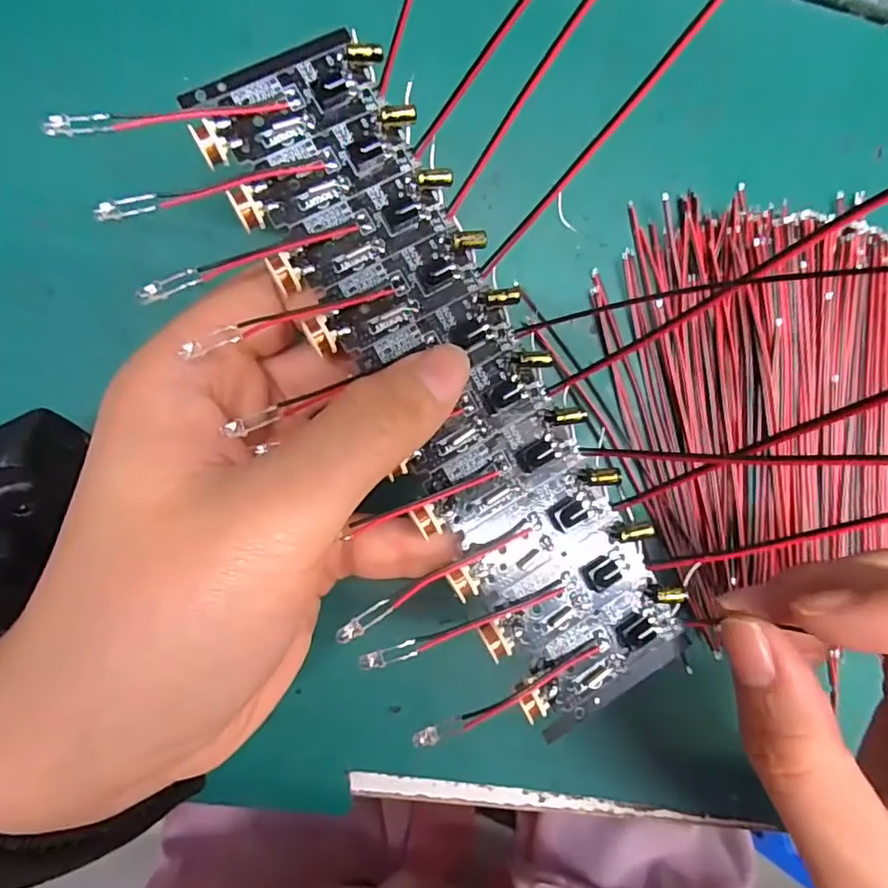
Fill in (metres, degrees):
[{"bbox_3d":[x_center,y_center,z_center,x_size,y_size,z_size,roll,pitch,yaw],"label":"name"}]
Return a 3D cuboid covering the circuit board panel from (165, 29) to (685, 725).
[{"bbox_3d":[0.002,-0.013,0.129,0.044,0.007,0.163,-30,92,-6],"label":"circuit board panel"}]

